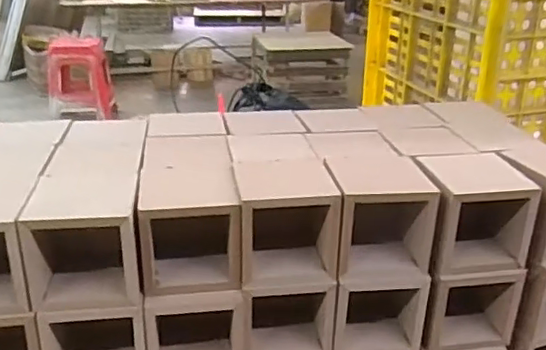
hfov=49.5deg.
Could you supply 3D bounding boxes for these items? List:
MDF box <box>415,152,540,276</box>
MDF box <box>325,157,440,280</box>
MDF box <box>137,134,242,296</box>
[{"bbox_3d":[0.133,0.026,0.411,0.070,0.064,0.065,-5,24,-13],"label":"MDF box"},{"bbox_3d":[0.070,0.027,0.400,0.062,0.062,0.059,-2,23,-6],"label":"MDF box"},{"bbox_3d":[-0.058,0.023,0.413,0.060,0.065,0.130,-3,23,-8],"label":"MDF box"}]

